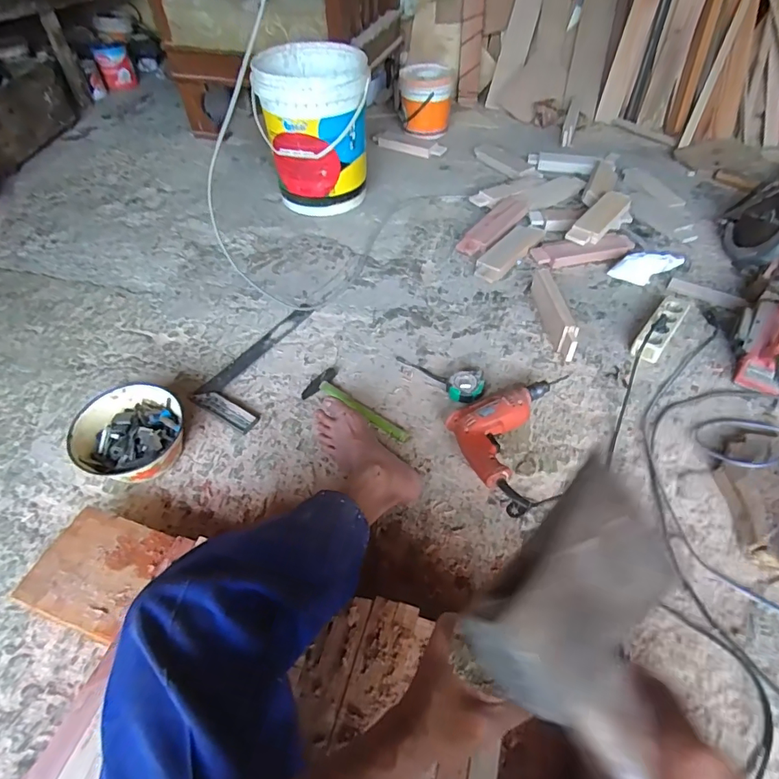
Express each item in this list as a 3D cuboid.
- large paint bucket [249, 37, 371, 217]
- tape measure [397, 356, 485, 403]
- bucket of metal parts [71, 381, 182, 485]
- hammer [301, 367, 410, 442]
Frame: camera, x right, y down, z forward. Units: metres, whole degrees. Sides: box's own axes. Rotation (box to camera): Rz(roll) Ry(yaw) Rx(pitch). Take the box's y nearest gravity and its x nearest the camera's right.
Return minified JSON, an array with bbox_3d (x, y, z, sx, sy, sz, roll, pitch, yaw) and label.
[{"bbox_3d":[-0.209,-0.753,1.393,0.299,0.349,0.327,-5,50,-2],"label":"large paint bucket"},{"bbox_3d":[0.096,-0.029,0.971,0.197,0.038,0.089,16,53,15],"label":"tape measure"},{"bbox_3d":[-0.459,0.082,0.858,0.178,0.085,0.175,-1,50,1],"label":"bucket of metal parts"},{"bbox_3d":[-0.065,0.038,0.932,0.237,0.018,0.084,35,59,27],"label":"hammer"}]

